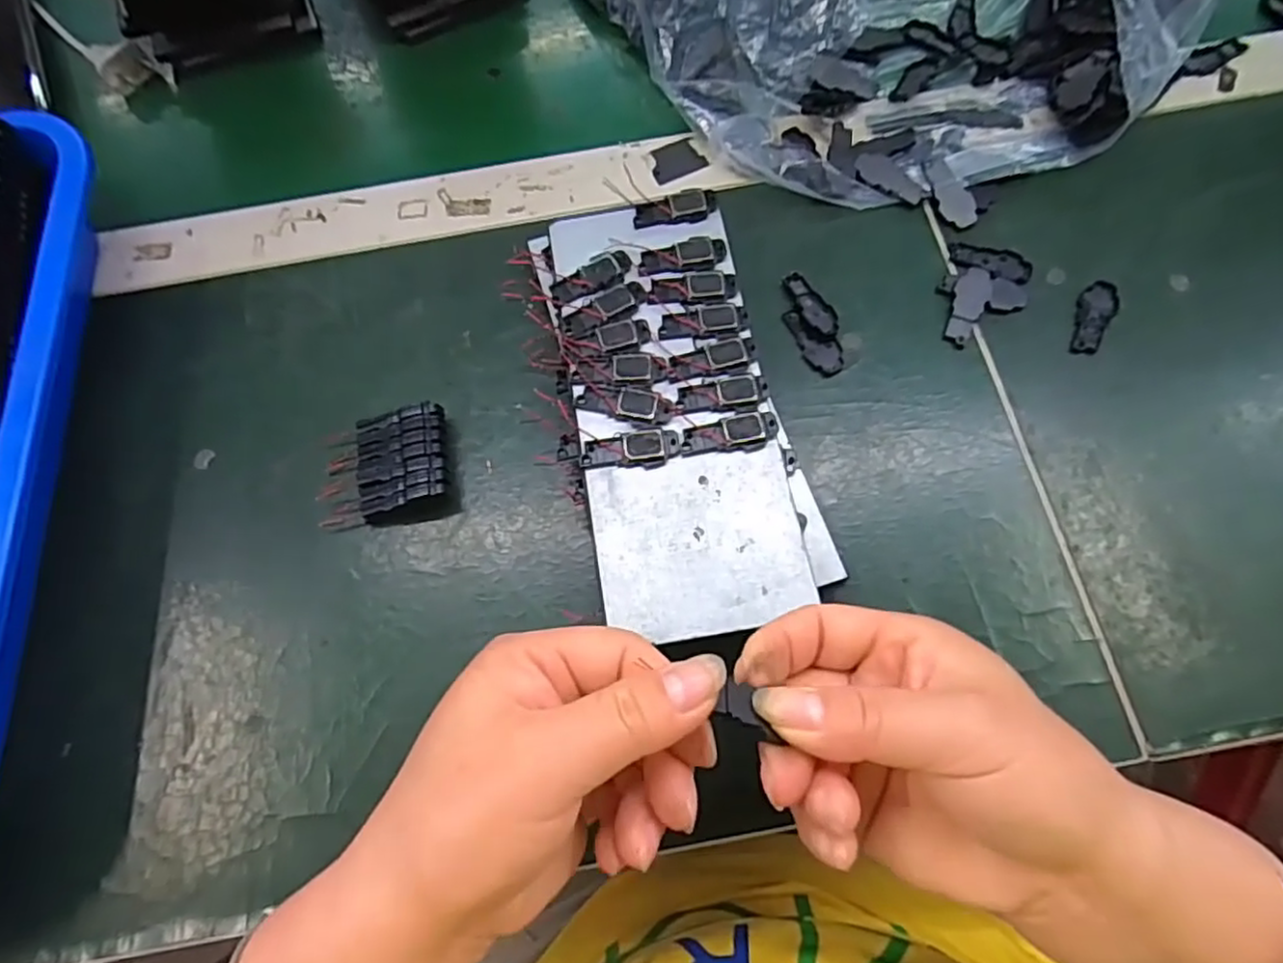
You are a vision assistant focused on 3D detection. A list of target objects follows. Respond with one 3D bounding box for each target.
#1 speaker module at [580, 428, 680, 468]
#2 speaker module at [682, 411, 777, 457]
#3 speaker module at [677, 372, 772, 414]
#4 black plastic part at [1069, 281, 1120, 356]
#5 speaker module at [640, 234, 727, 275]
[{"bbox_3d":[-0.005,-0.012,0.277,0.039,0.004,0.015,-10,70,-2],"label":"speaker module"},{"bbox_3d":[0.035,-0.020,0.276,0.038,0.004,0.015,-7,70,-1],"label":"speaker module"},{"bbox_3d":[0.034,-0.036,0.282,0.037,0.004,0.016,-7,70,-1],"label":"speaker module"},{"bbox_3d":[0.212,-0.076,0.323,0.018,0.007,0.043,26,73,11],"label":"black plastic part"},{"bbox_3d":[0.018,-0.101,0.307,0.039,0.004,0.017,-8,70,-1],"label":"speaker module"}]

